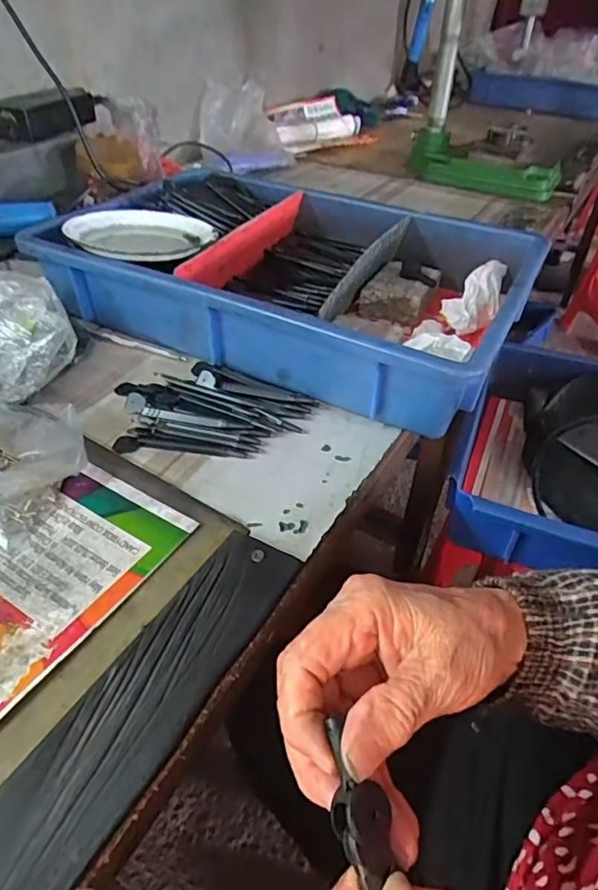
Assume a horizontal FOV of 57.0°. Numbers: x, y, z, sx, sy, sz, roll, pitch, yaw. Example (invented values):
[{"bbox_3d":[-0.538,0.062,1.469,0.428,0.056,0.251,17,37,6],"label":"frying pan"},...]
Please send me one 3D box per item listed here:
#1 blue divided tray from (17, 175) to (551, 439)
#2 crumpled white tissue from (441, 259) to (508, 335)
[{"bbox_3d":[-0.003,-0.173,0.547,0.434,0.077,0.298,20,44,22],"label":"blue divided tray"},{"bbox_3d":[0.175,-0.147,0.547,0.040,0.039,0.104,26,62,28],"label":"crumpled white tissue"}]

